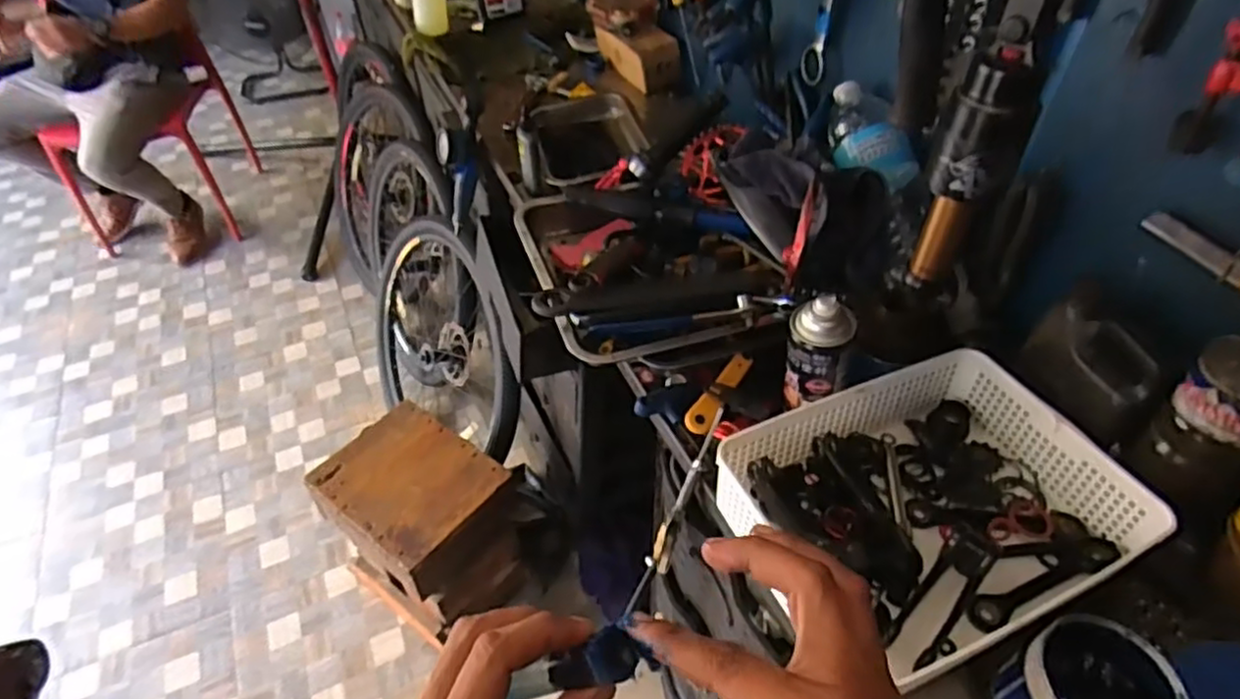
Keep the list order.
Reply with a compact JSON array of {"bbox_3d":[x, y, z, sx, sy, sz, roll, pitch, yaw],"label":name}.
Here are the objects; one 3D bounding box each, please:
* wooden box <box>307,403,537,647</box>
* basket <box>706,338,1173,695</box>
[{"bbox_3d":[-0.370,0.352,1.427,0.329,0.392,0.306,27,52,24],"label":"wooden box"},{"bbox_3d":[0.277,0.145,0.649,0.325,0.080,0.239,-18,48,-16],"label":"basket"}]

